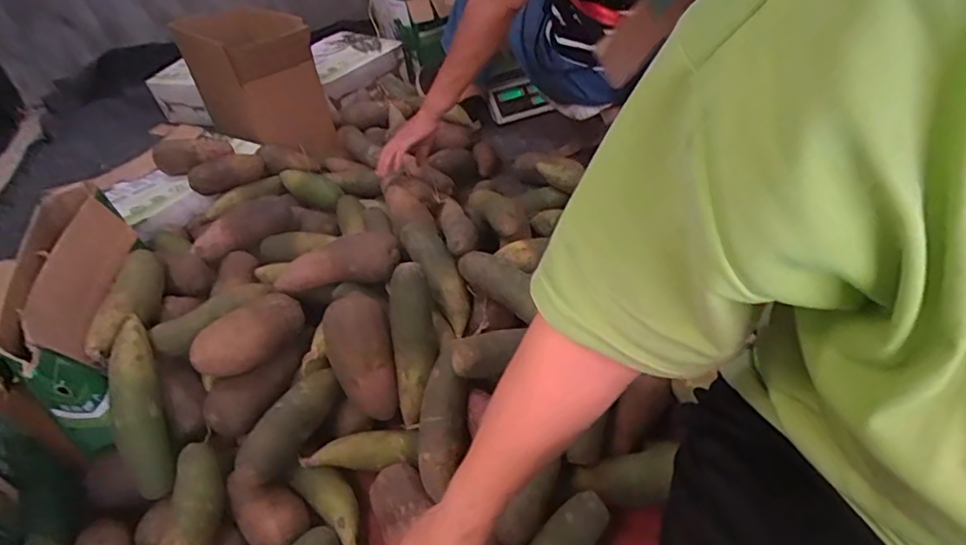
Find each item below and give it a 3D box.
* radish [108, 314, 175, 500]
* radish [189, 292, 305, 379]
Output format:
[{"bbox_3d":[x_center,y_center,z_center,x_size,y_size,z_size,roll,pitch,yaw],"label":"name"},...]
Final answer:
[{"bbox_3d":[-0.427,0.168,0.686,0.054,0.044,0.217,-14,83,-7],"label":"radish"},{"bbox_3d":[-0.310,0.080,0.737,0.059,0.065,0.151,22,48,30],"label":"radish"}]

